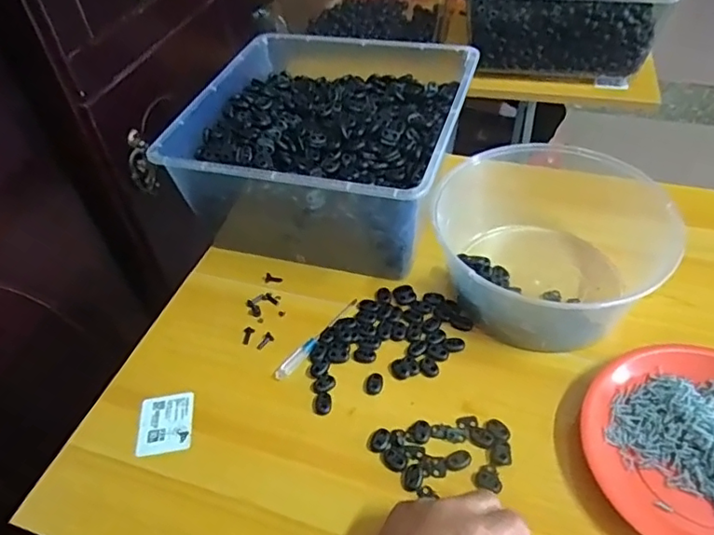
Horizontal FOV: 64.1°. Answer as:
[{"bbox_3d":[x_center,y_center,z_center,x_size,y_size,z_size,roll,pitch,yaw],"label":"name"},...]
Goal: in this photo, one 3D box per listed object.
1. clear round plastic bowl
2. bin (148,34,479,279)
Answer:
[{"bbox_3d":[0.187,-0.024,0.577,0.187,0.098,0.184,-2,46,3],"label":"clear round plastic bowl"},{"bbox_3d":[-0.032,-0.150,0.684,0.296,0.137,0.313,11,48,15],"label":"bin"}]

